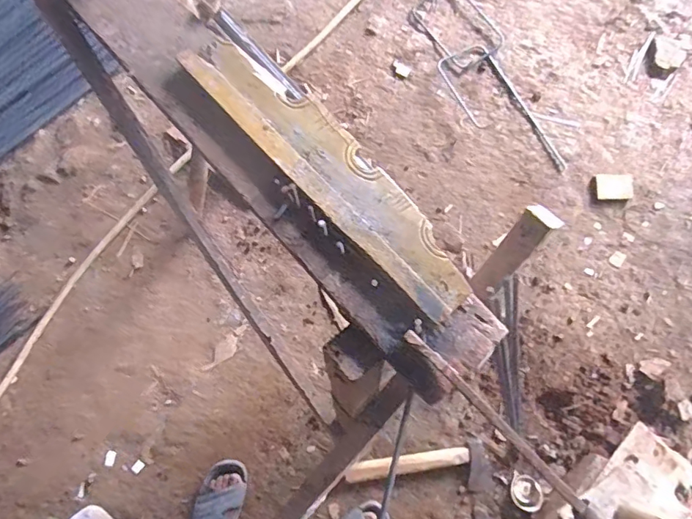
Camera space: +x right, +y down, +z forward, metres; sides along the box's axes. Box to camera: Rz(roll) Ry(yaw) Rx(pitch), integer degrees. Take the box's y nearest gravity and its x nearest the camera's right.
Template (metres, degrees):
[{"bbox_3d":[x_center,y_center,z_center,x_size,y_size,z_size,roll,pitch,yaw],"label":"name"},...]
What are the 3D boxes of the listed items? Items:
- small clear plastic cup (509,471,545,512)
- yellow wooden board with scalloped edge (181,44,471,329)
[{"bbox_3d":[0.436,0.564,1.186,0.073,0.039,0.076,0,76,0],"label":"small clear plastic cup"},{"bbox_3d":[-0.024,-0.117,0.580,0.086,0.025,0.447,-42,79,-9],"label":"yellow wooden board with scalloped edge"}]

